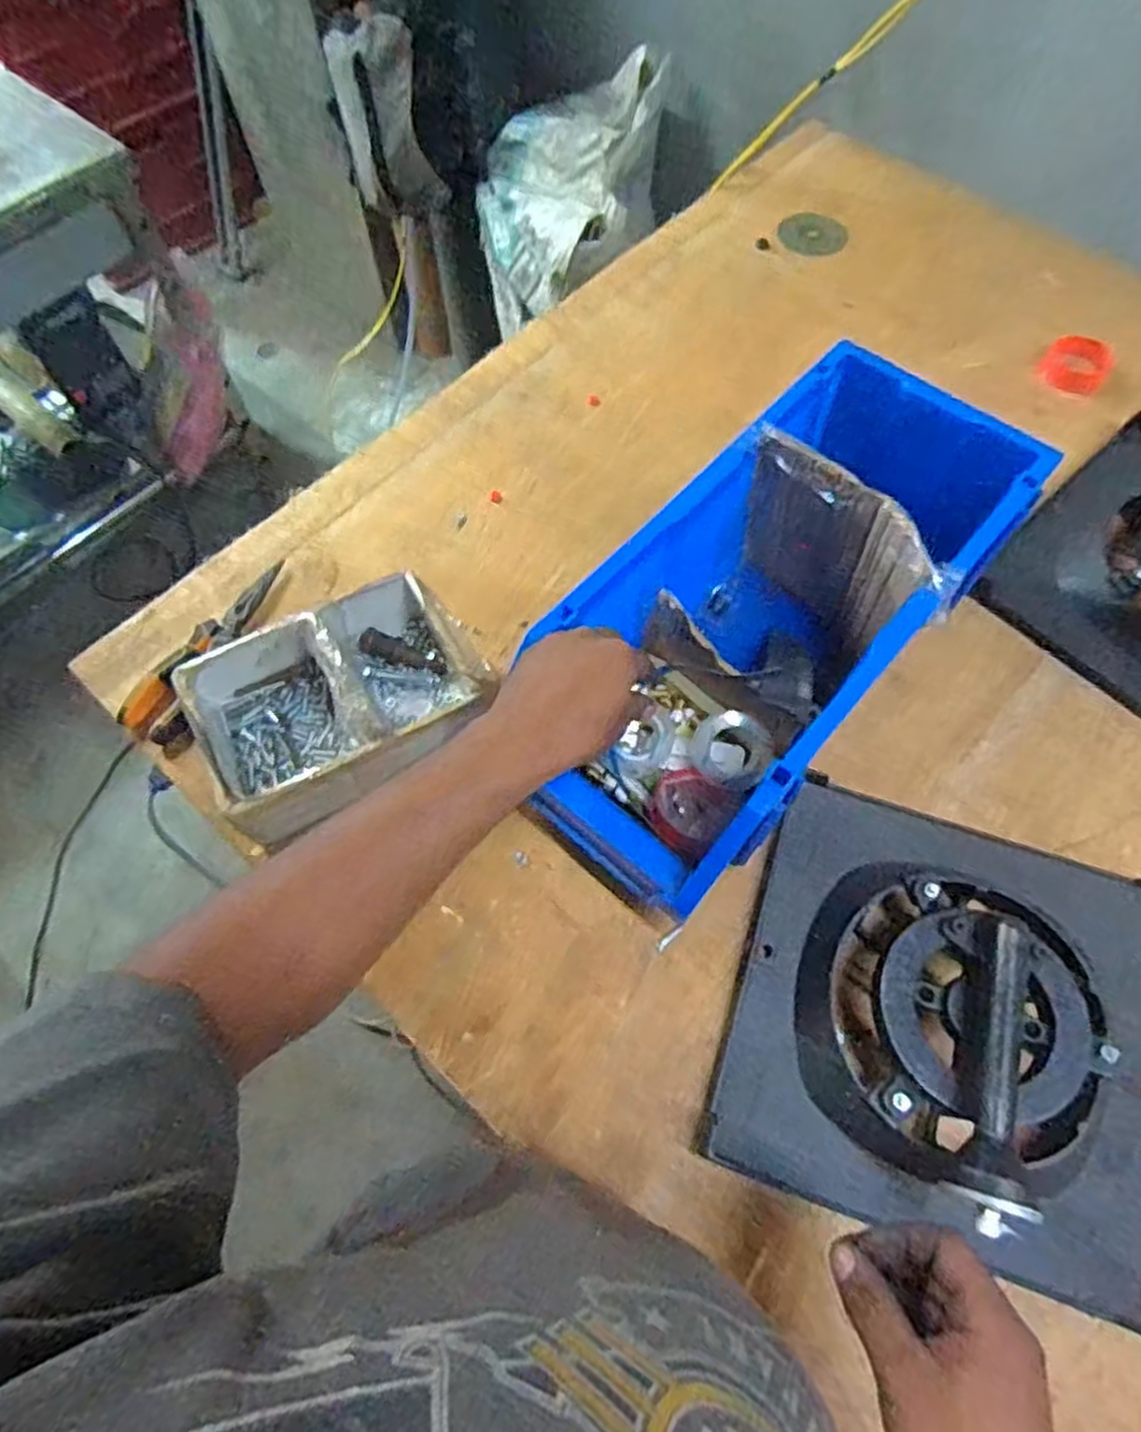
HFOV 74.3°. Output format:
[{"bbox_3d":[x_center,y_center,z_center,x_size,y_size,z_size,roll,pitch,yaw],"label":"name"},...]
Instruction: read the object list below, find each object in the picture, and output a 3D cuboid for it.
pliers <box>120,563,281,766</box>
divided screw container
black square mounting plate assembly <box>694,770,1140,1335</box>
[{"bbox_3d":[-0.326,-0.058,0.704,0.066,0.027,0.199,32,70,15],"label":"pliers"},{"bbox_3d":[-0.197,-0.014,0.648,0.228,0.094,0.156,-31,68,-12],"label":"divided screw container"},{"bbox_3d":[0.284,0.204,0.528,0.307,0.101,0.297,18,67,9],"label":"black square mounting plate assembly"}]

